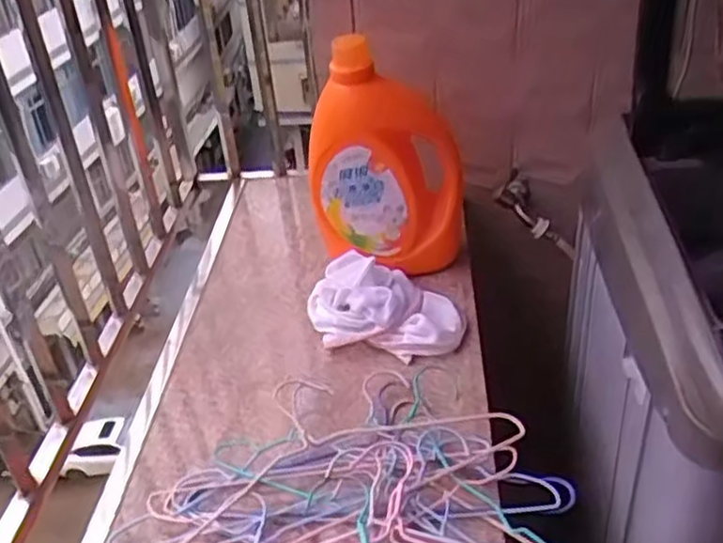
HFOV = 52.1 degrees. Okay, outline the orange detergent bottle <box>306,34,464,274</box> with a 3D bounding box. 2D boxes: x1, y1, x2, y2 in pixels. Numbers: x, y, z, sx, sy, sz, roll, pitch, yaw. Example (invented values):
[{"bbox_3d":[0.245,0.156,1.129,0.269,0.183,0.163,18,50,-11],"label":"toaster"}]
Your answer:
[{"bbox_3d":[0.023,-0.155,1.030,0.221,0.322,0.116,1,34,7],"label":"orange detergent bottle"}]

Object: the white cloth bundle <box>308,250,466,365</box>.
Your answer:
[{"bbox_3d":[0.026,0.049,1.003,0.225,0.057,0.141,14,37,24],"label":"white cloth bundle"}]

